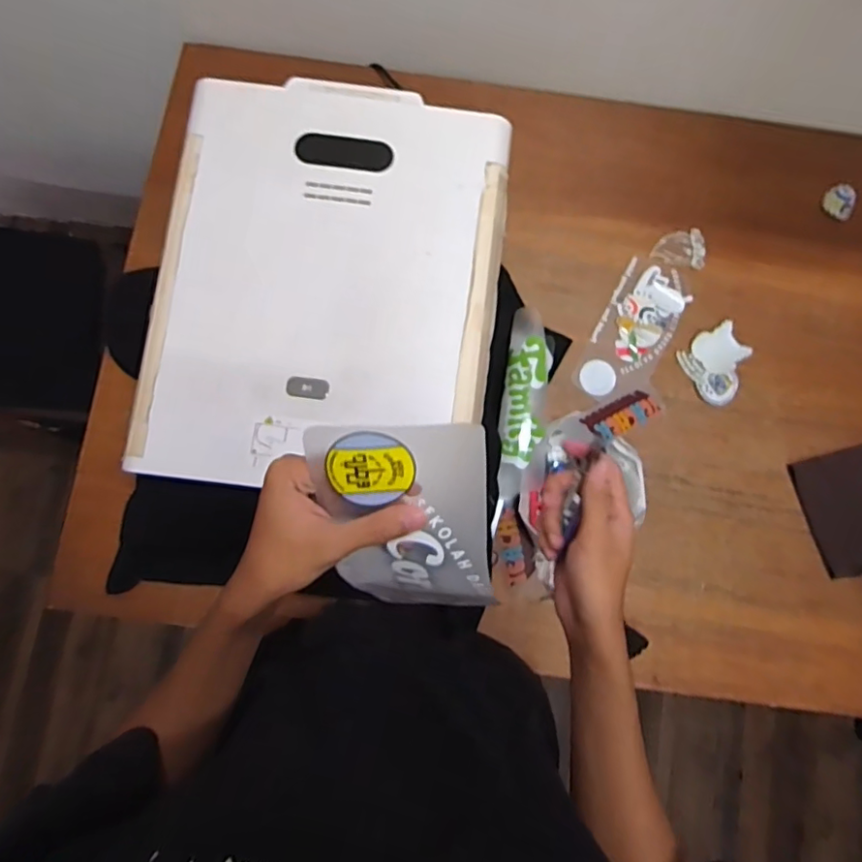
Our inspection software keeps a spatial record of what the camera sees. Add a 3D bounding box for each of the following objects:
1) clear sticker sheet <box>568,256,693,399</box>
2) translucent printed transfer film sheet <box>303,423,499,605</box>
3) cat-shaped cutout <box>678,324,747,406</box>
[{"bbox_3d":[0.307,-0.150,0.867,0.108,0.005,0.237,28,82,4],"label":"clear sticker sheet"},{"bbox_3d":[-0.015,0.060,0.363,0.105,0.014,0.145,1,121,11],"label":"translucent printed transfer film sheet"},{"bbox_3d":[0.433,-0.100,0.857,0.104,0.005,0.100,-34,77,-4],"label":"cat-shaped cutout"}]

